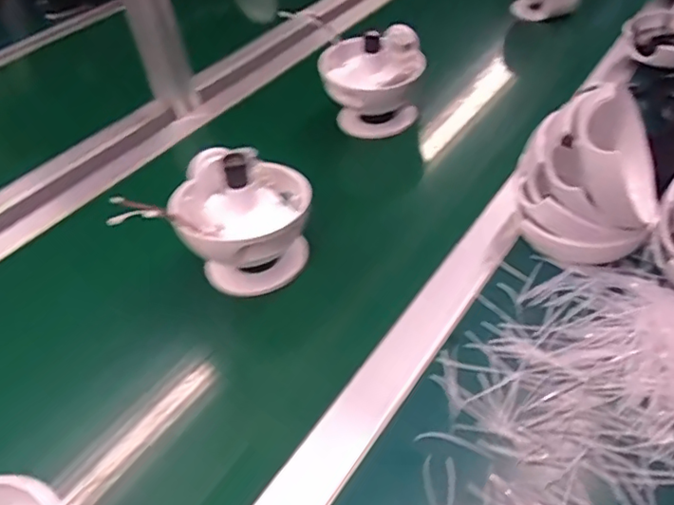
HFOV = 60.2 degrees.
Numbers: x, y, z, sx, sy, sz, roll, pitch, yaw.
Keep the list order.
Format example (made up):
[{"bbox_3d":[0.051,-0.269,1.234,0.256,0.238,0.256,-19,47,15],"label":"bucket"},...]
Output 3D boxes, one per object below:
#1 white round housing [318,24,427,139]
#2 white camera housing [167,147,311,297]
[{"bbox_3d":[0.045,-0.199,0.696,0.123,0.110,0.092,-5,42,4],"label":"white round housing"},{"bbox_3d":[-0.085,-0.030,0.526,0.121,0.111,0.111,-14,43,-8],"label":"white camera housing"}]

